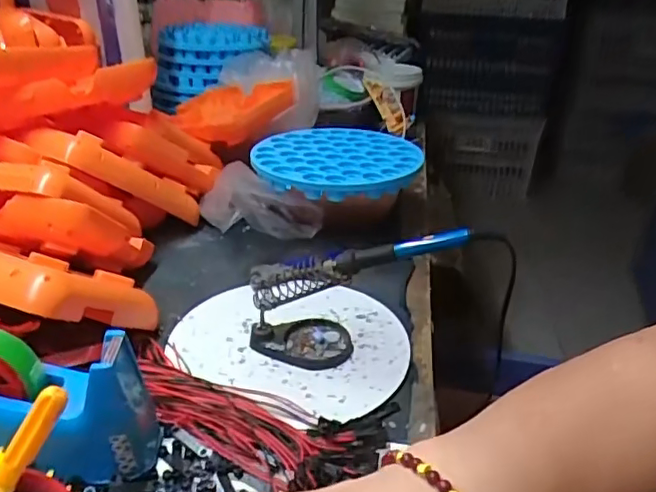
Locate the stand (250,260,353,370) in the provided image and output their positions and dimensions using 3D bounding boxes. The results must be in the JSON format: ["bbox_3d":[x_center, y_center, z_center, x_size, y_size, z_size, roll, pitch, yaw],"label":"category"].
[{"bbox_3d":[-0.025,0.057,0.543,0.097,0.095,0.070,0,27,-3],"label":"stand"}]

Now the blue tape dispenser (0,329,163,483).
[{"bbox_3d":[-0.220,0.100,0.400,0.211,0.094,0.058,17,24,-16],"label":"blue tape dispenser"}]

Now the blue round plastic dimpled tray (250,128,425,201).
[{"bbox_3d":[0.018,-0.118,0.770,0.209,0.028,0.214,1,27,-1],"label":"blue round plastic dimpled tray"}]

